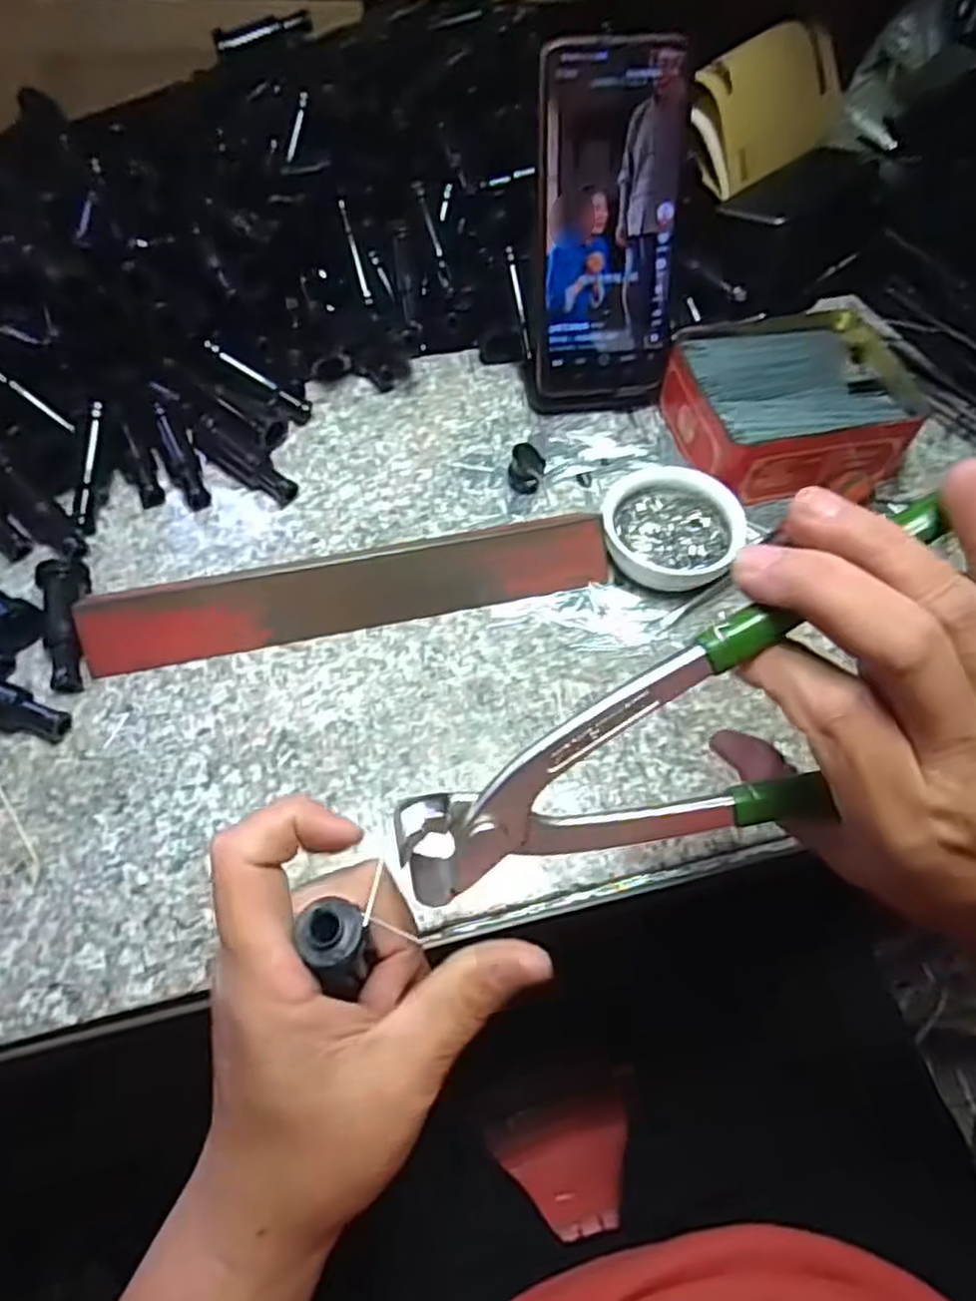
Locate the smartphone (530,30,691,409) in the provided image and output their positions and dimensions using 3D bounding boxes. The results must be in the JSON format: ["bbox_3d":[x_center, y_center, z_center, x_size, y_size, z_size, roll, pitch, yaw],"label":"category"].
[{"bbox_3d":[0.065,-0.222,0.415,0.080,0.172,0.006,-5,35,-7],"label":"smartphone"}]

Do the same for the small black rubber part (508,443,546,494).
[{"bbox_3d":[0.022,-0.104,0.432,0.017,0.022,0.021,16,59,9],"label":"small black rubber part"}]

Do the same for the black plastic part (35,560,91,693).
[{"bbox_3d":[-0.202,-0.012,0.370,0.020,0.019,0.068,-14,59,-9],"label":"black plastic part"}]

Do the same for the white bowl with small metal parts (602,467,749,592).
[{"bbox_3d":[0.097,-0.066,0.407,0.069,0.019,0.068,0,58,-1],"label":"white bowl with small metal parts"}]

